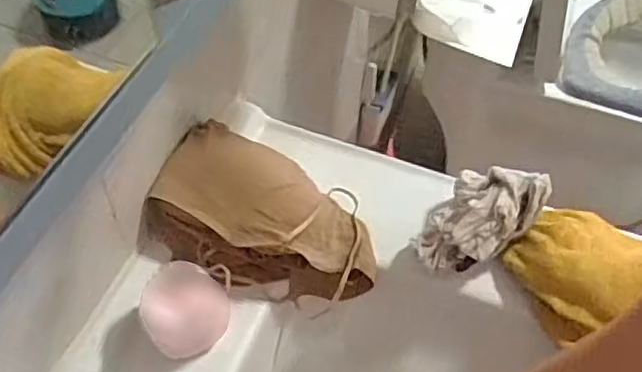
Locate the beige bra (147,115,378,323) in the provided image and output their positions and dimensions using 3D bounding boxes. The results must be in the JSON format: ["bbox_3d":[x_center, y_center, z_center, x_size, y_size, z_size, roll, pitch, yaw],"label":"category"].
[{"bbox_3d":[-0.043,0.031,0.588,0.190,0.098,0.117,17,53,10],"label":"beige bra"}]

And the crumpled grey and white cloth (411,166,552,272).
[{"bbox_3d":[0.136,0.030,0.591,0.072,0.070,0.113,39,60,24],"label":"crumpled grey and white cloth"}]

